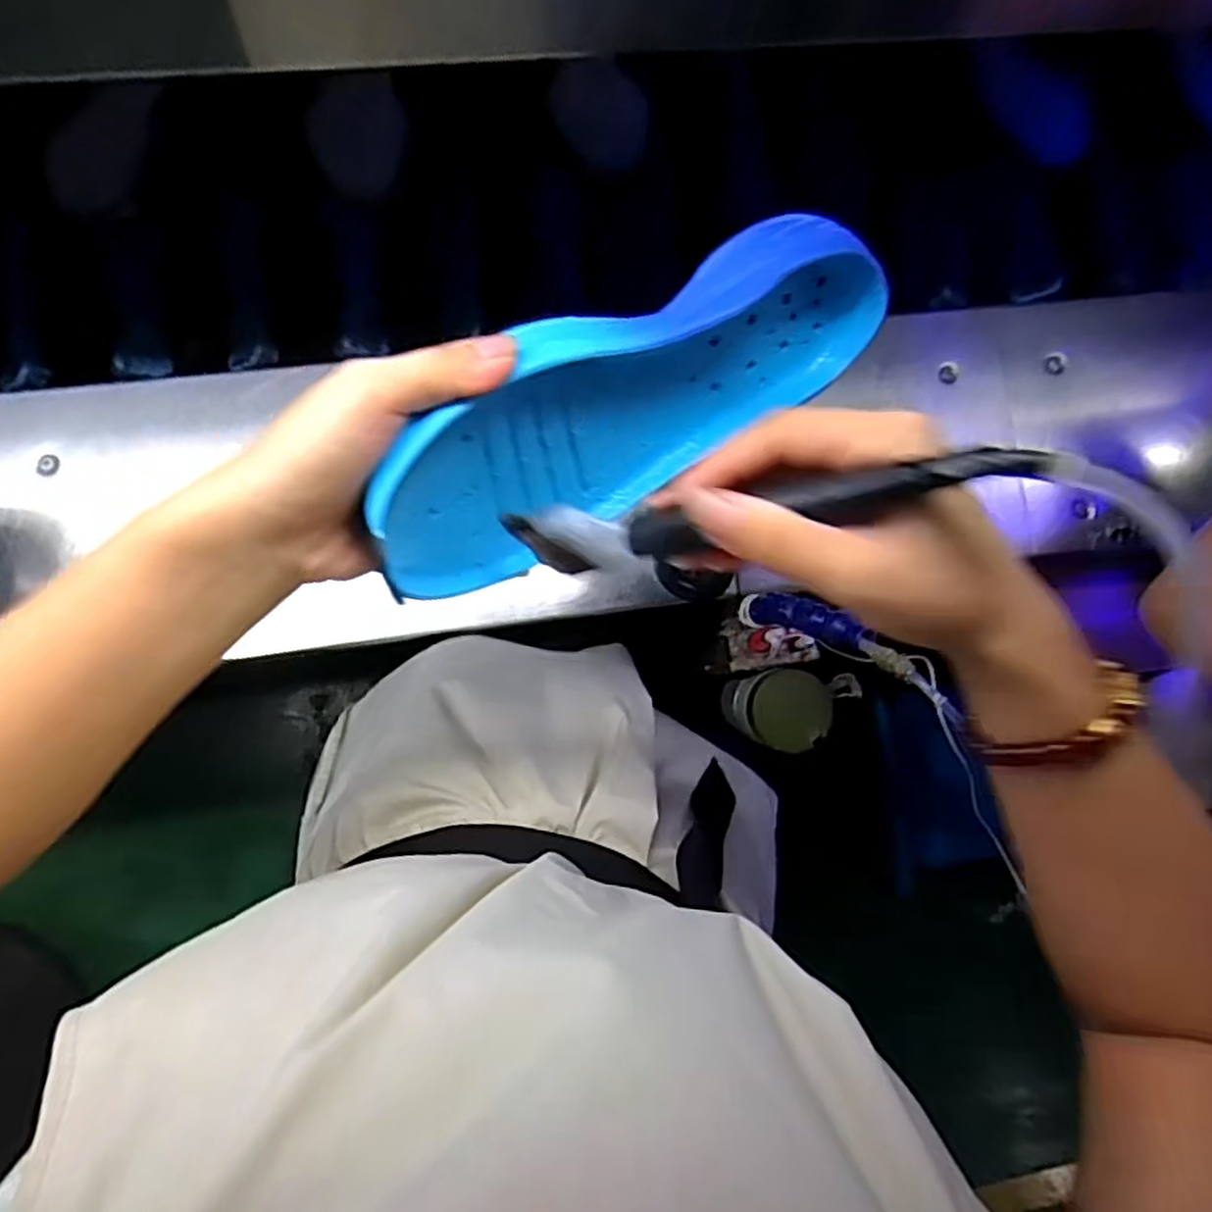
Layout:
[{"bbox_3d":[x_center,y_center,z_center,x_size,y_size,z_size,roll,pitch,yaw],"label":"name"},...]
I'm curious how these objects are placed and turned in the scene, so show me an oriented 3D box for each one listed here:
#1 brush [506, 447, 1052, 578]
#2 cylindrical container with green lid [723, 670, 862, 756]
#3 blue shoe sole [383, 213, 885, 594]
[{"bbox_3d":[0.043,-0.032,0.247,0.173,0.025,0.021,-8,85,33],"label":"brush"},{"bbox_3d":[0.178,0.102,0.741,0.120,0.100,0.077,5,85,-7],"label":"cylindrical container with green lid"},{"bbox_3d":[0.017,-0.084,0.328,0.253,0.098,0.033,-32,52,-24],"label":"blue shoe sole"}]

